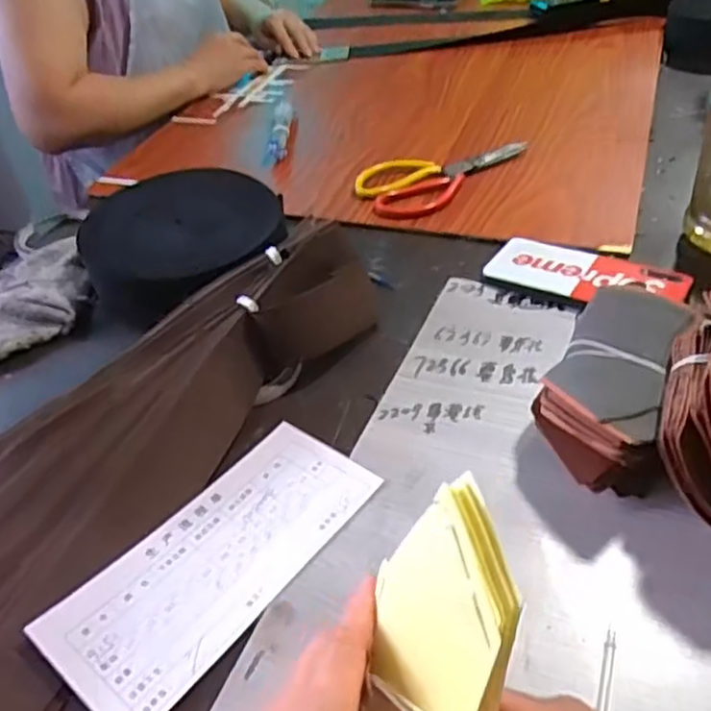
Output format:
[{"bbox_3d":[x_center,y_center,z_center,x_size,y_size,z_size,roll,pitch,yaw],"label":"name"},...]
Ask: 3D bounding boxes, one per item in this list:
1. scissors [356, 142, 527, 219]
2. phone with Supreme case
[{"bbox_3d":[0.097,-0.208,0.780,0.206,0.018,0.097,-31,46,-25],"label":"scissors"},{"bbox_3d":[0.198,-0.069,0.613,0.160,0.012,0.066,14,45,23],"label":"phone with Supreme case"}]

